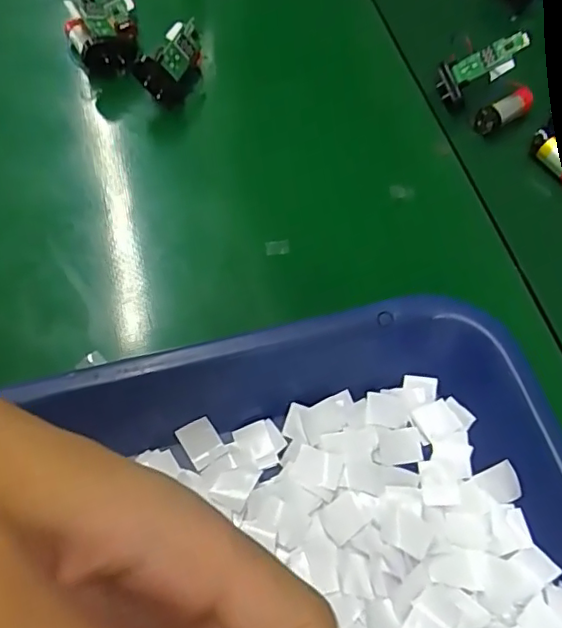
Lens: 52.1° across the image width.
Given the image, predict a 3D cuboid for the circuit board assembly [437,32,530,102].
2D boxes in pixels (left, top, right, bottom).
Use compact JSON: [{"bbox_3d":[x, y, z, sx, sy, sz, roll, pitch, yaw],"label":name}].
[{"bbox_3d":[0.123,-0.151,0.349,0.054,0.009,0.024,-20,88,27],"label":"circuit board assembly"}]

